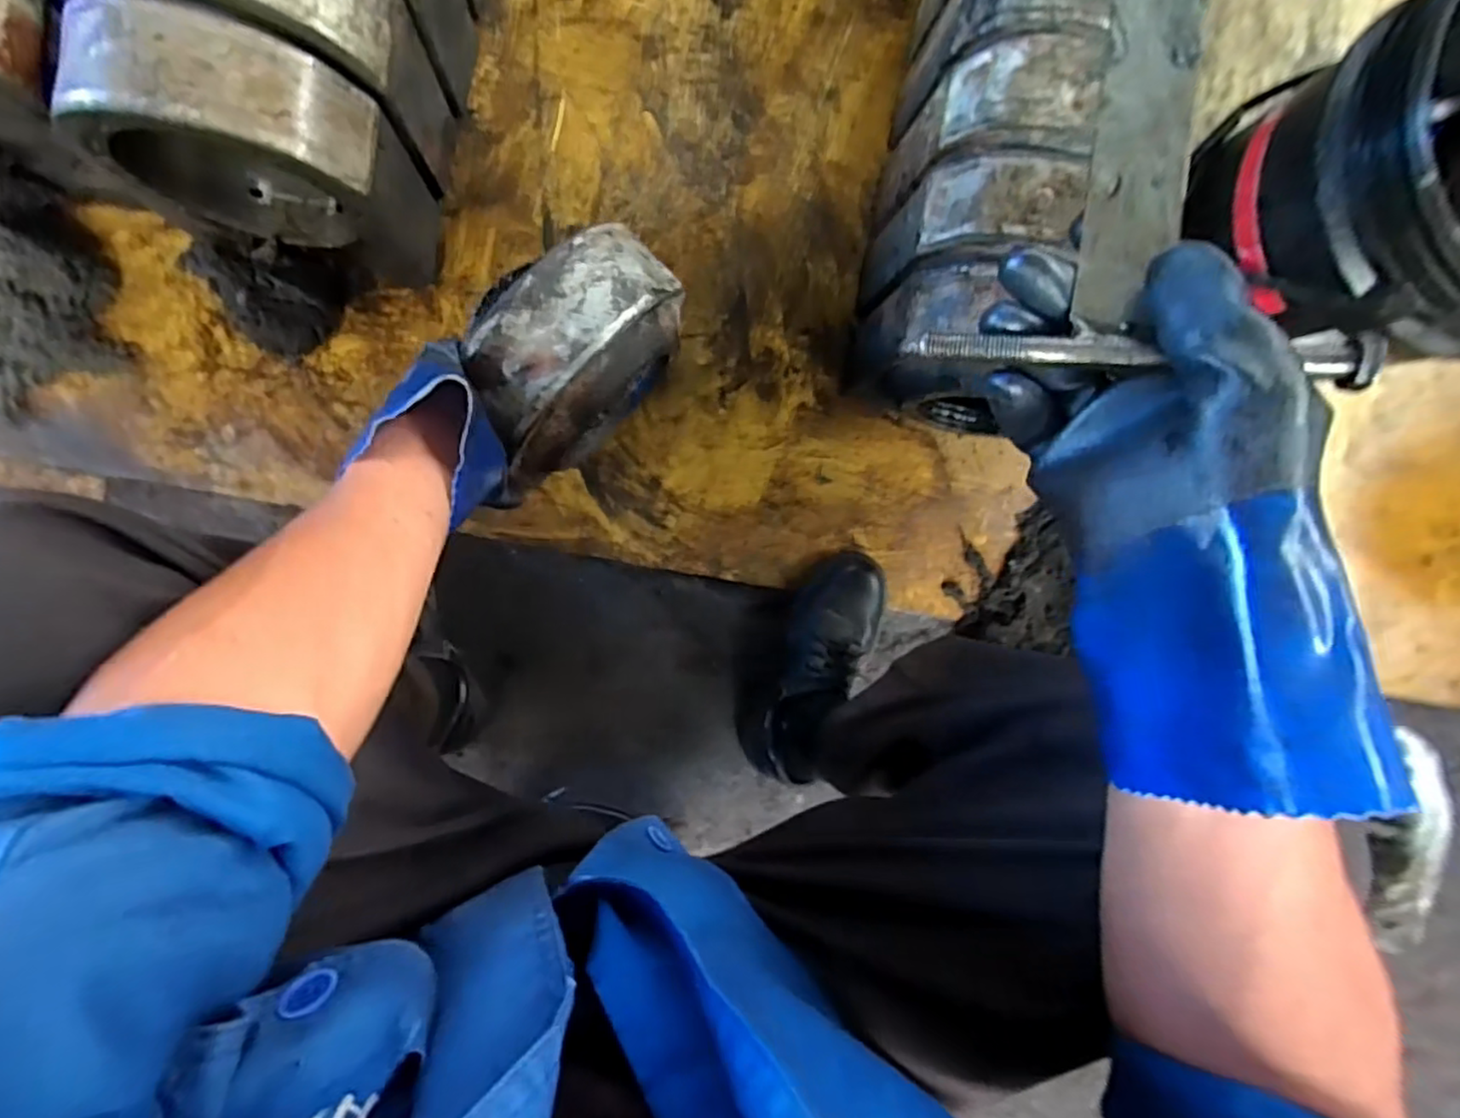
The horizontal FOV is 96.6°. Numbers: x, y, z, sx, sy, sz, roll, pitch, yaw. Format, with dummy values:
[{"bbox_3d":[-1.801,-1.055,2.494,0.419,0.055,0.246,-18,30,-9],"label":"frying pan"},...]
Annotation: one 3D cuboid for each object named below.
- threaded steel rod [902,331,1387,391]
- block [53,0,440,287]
[{"bbox_3d":[0.148,-0.079,0.248,0.157,0.012,0.018,7,90,16],"label":"threaded steel rod"},{"bbox_3d":[-0.403,-0.347,0.572,0.219,0.243,0.093,8,90,-8],"label":"block"}]

